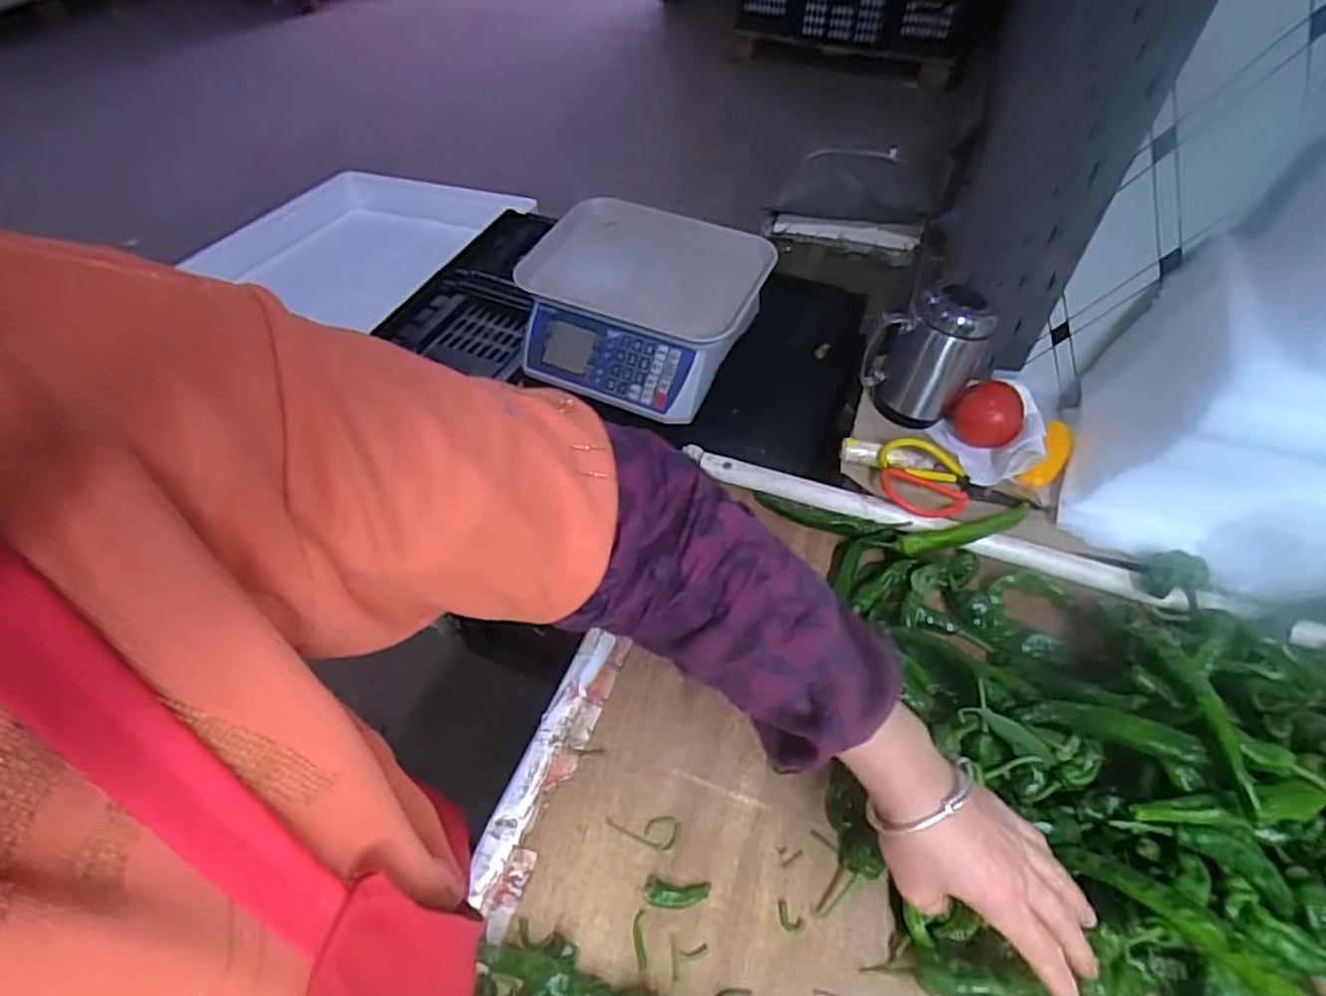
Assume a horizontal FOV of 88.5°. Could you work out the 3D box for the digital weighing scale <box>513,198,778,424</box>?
[{"bbox_3d":[-0.038,-0.236,0.862,0.289,0.129,0.289,19,53,15],"label":"digital weighing scale"}]

